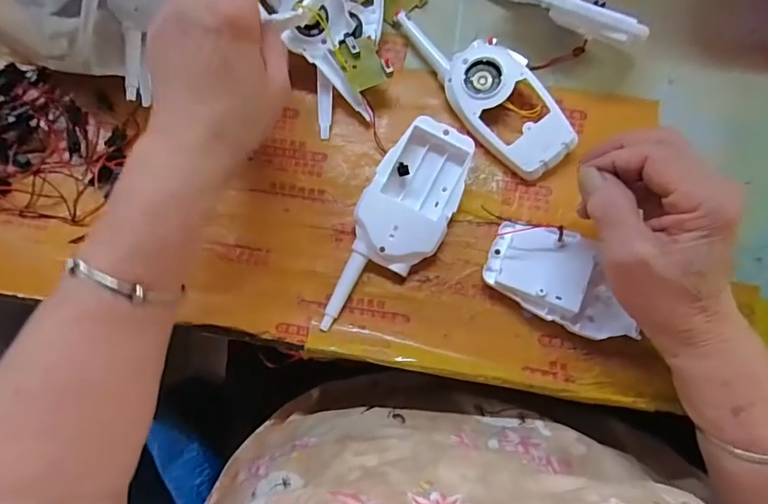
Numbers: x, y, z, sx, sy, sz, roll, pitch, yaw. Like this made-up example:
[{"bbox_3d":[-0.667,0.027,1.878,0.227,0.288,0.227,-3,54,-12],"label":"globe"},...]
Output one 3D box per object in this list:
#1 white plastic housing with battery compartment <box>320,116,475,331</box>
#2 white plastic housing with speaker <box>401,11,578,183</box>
[{"bbox_3d":[0.010,-0.017,0.345,0.060,0.026,0.157,26,80,6],"label":"white plastic housing with battery compartment"},{"bbox_3d":[0.075,-0.129,0.365,0.058,0.024,0.162,-36,80,-6],"label":"white plastic housing with speaker"}]

